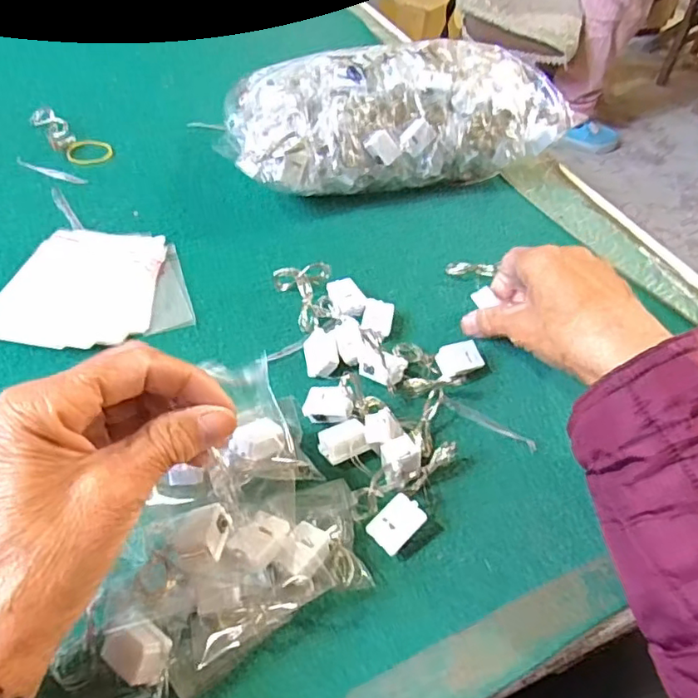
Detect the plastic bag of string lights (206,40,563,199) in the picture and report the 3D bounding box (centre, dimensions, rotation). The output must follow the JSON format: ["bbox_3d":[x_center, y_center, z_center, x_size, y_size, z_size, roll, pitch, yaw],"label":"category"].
[{"bbox_3d":[0.035,-0.192,0.492,0.274,0.092,0.113,-10,52,-14],"label":"plastic bag of string lights"}]

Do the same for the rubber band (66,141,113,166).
[{"bbox_3d":[-0.229,-0.174,0.507,0.038,0.005,0.035,-13,53,-16],"label":"rubber band"}]

